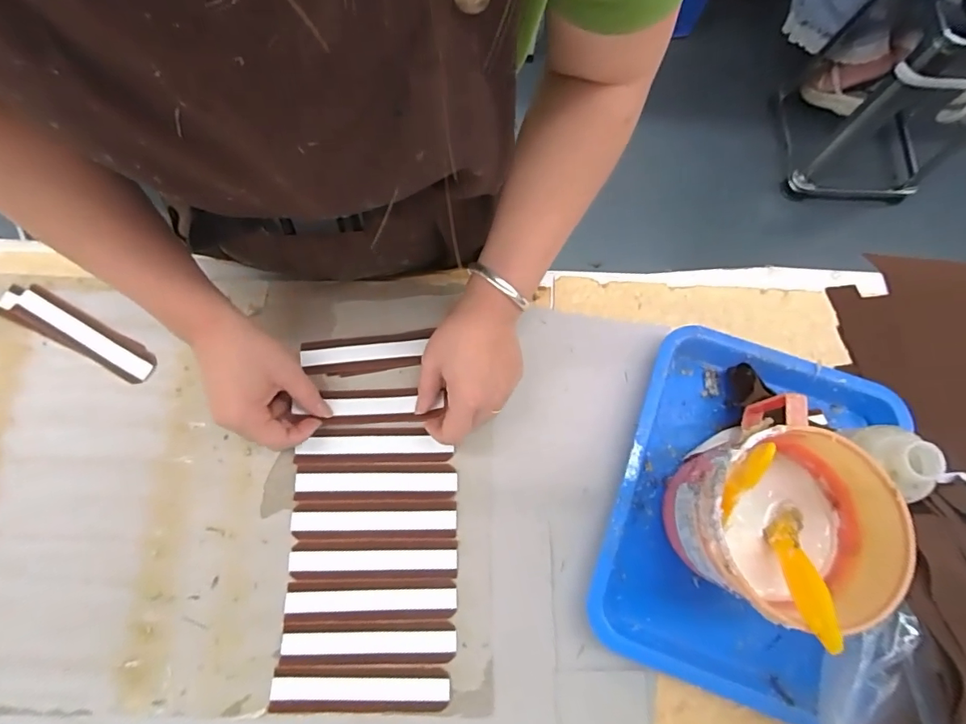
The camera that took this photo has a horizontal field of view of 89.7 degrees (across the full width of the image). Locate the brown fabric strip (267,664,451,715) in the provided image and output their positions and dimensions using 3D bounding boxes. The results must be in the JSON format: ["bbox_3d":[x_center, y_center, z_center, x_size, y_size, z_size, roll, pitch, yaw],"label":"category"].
[{"bbox_3d":[-0.098,0.262,0.388,0.139,0.009,0.036,0,81,-1],"label":"brown fabric strip"}]

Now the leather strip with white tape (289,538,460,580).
[{"bbox_3d":[-0.092,0.168,0.413,0.138,0.009,0.031,-1,74,-2],"label":"leather strip with white tape"}]

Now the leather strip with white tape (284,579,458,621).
[{"bbox_3d":[-0.094,0.201,0.410,0.140,0.008,0.029,-1,74,-2],"label":"leather strip with white tape"}]

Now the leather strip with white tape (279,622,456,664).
[{"bbox_3d":[-0.093,0.232,0.400,0.139,0.007,0.029,-1,74,-2],"label":"leather strip with white tape"}]

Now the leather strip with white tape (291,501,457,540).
[{"bbox_3d":[-0.093,0.137,0.421,0.137,0.008,0.031,0,75,-1],"label":"leather strip with white tape"}]

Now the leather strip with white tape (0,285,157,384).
[{"bbox_3d":[-0.374,-0.028,0.450,0.153,0.005,0.036,27,82,2],"label":"leather strip with white tape"}]

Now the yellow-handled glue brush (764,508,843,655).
[{"bbox_3d":[0.211,0.140,0.321,0.010,0.111,0.025,32,119,1],"label":"yellow-handled glue brush"}]

